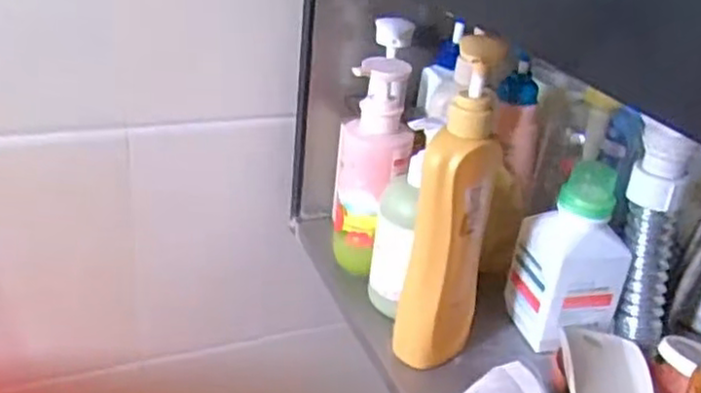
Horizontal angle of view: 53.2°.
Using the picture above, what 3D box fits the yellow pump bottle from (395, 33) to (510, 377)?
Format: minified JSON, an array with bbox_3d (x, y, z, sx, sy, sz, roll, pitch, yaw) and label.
[{"bbox_3d":[0.077,0.012,0.526,0.052,0.254,0.048,17,31,20],"label":"yellow pump bottle"}]

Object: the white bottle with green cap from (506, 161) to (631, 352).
[{"bbox_3d":[0.192,0.049,0.598,0.072,0.151,0.069,-4,30,-17],"label":"white bottle with green cap"}]

